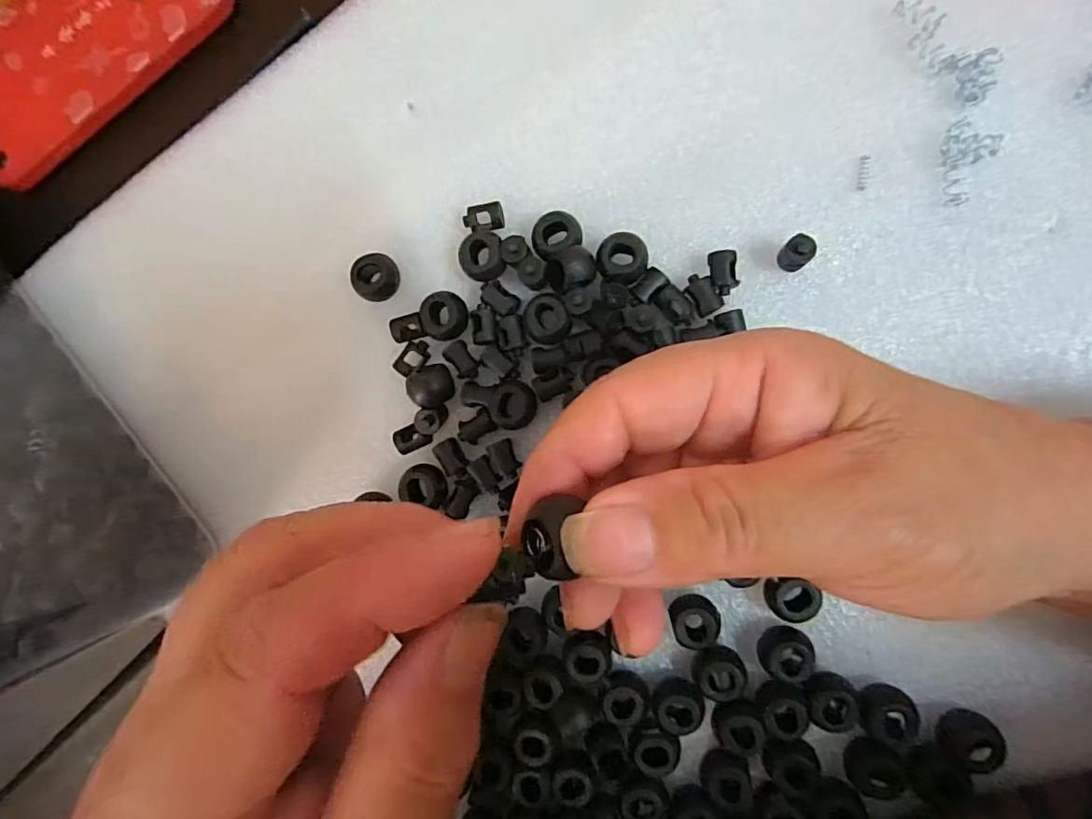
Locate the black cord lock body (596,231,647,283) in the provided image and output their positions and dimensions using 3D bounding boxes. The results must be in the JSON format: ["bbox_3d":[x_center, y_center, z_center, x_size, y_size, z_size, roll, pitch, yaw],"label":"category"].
[{"bbox_3d":[0.027,-0.053,0.195,0.017,0.012,0.017,0,90,10],"label":"black cord lock body"}]

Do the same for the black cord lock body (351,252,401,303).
[{"bbox_3d":[-0.065,-0.050,0.209,0.014,0.011,0.018,28,95,8],"label":"black cord lock body"}]

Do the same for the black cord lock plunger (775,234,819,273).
[{"bbox_3d":[0.084,-0.053,0.184,0.009,0.014,0.008,38,96,8],"label":"black cord lock plunger"}]

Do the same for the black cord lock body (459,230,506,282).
[{"bbox_3d":[-0.023,-0.056,0.203,0.016,0.012,0.018,-16,87,9],"label":"black cord lock body"}]

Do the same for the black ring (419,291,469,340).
[{"bbox_3d":[-0.038,-0.035,0.205,0.015,0.010,0.017,0,90,10],"label":"black ring"}]

